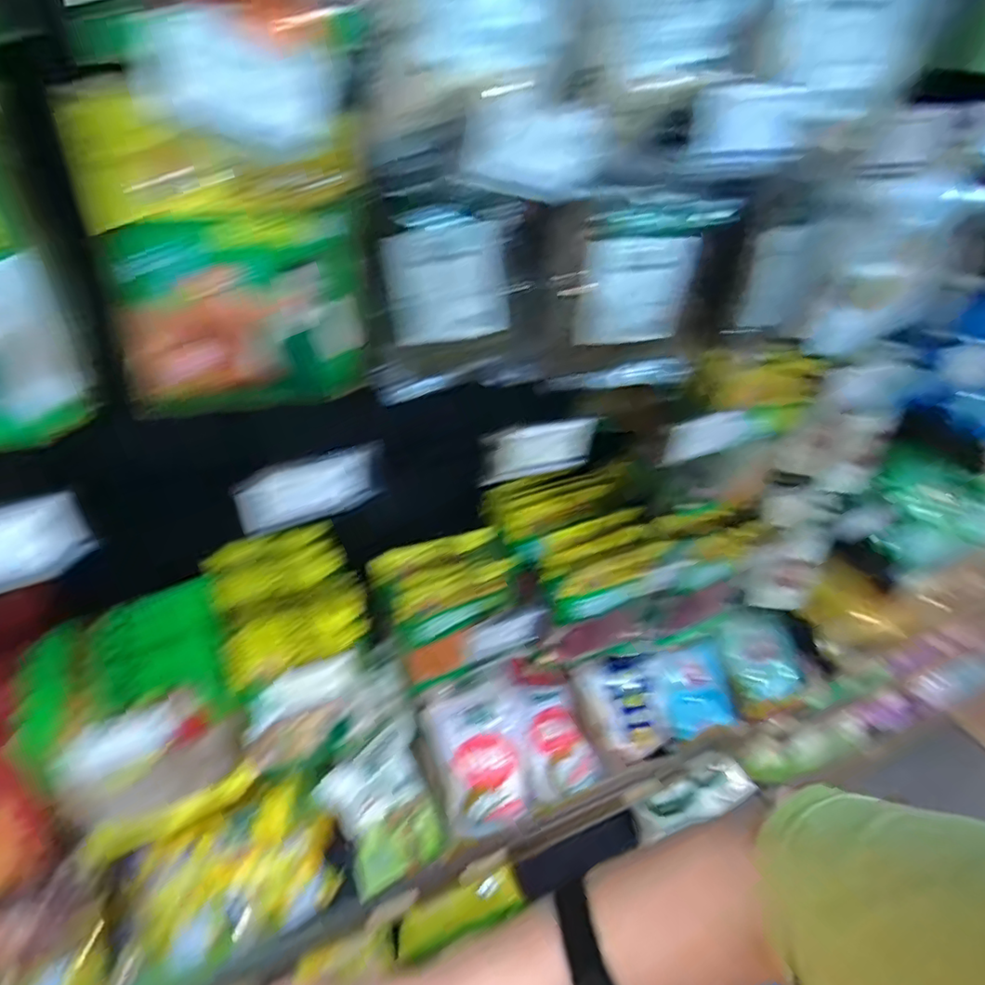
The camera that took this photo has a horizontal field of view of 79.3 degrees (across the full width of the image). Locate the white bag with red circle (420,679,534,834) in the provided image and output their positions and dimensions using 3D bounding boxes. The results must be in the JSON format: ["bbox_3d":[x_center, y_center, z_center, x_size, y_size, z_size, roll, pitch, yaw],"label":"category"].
[{"bbox_3d":[-0.020,0.426,0.955,0.129,0.031,0.224,-19,83,-6],"label":"white bag with red circle"}]

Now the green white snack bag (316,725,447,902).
[{"bbox_3d":[-0.161,0.471,0.884,0.142,0.032,0.185,-23,79,-27],"label":"green white snack bag"}]

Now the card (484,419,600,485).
[{"bbox_3d":[0.038,-0.033,0.475,0.093,0.043,0.006,-12,39,-2],"label":"card"}]

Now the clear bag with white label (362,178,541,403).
[{"bbox_3d":[-0.037,-0.161,0.499,0.140,0.161,0.058,-6,41,-17],"label":"clear bag with white label"}]

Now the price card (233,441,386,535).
[{"bbox_3d":[-0.123,-0.001,0.411,0.098,0.057,0.006,-18,48,-23],"label":"price card"}]

